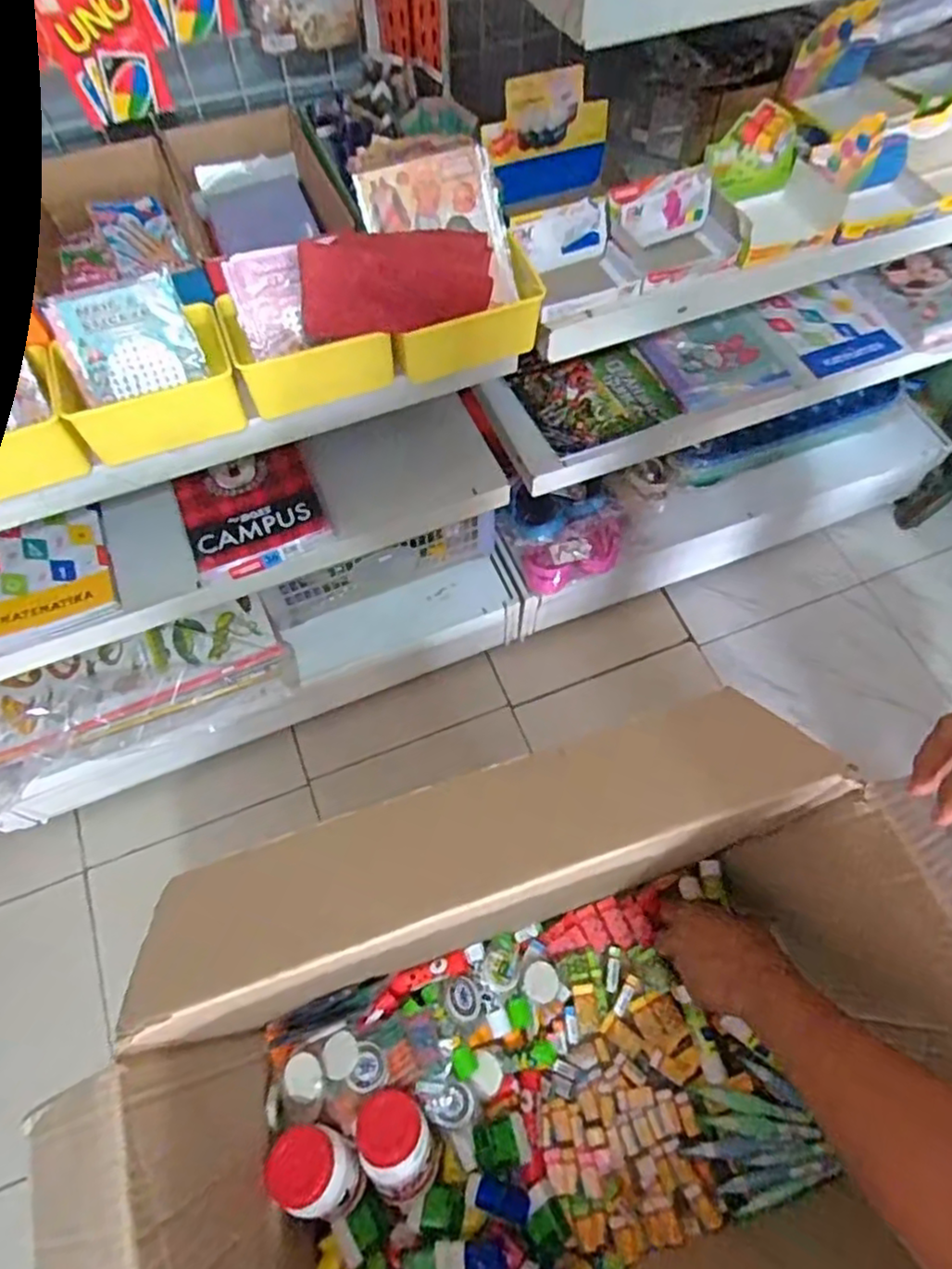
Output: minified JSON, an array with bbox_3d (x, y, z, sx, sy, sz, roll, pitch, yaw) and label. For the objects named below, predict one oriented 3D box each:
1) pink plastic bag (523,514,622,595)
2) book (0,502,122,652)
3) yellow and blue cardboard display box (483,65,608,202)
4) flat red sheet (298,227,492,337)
[{"bbox_3d":[0.170,-0.136,1.139,0.178,0.095,0.060,-24,66,-11],"label":"pink plastic bag"},{"bbox_3d":[-0.550,-0.077,0.857,0.155,0.022,0.166,-21,66,-10],"label":"book"},{"bbox_3d":[0.080,-0.543,0.734,0.140,0.108,0.025,-19,47,-10],"label":"yellow and blue cardboard display box"},{"bbox_3d":[-0.073,-0.342,0.649,0.194,0.021,0.096,-15,98,-25],"label":"flat red sheet"}]

